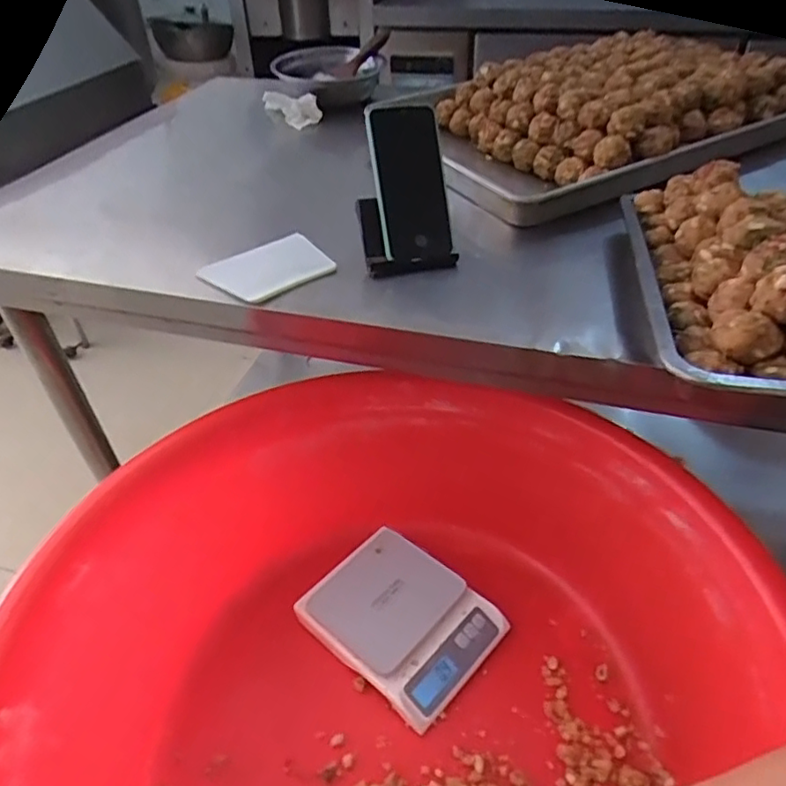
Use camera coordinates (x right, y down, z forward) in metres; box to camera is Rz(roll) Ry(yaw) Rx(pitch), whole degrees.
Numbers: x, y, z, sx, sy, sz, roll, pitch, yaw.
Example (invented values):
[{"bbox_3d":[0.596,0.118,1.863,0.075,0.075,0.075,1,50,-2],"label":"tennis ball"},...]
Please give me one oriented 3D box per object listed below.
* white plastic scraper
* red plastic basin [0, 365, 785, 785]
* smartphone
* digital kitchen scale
[{"bbox_3d":[-0.129,-0.129,0.647,0.126,0.009,0.086,-31,53,-29],"label":"white plastic scraper"},{"bbox_3d":[-0.012,0.251,0.537,0.564,0.208,0.617,-1,40,1],"label":"red plastic basin"},{"bbox_3d":[0.017,-0.222,0.653,0.077,0.157,0.014,-9,11,-1],"label":"smartphone"},{"bbox_3d":[0.010,0.244,0.674,0.181,0.046,0.153,30,50,32],"label":"digital kitchen scale"}]

